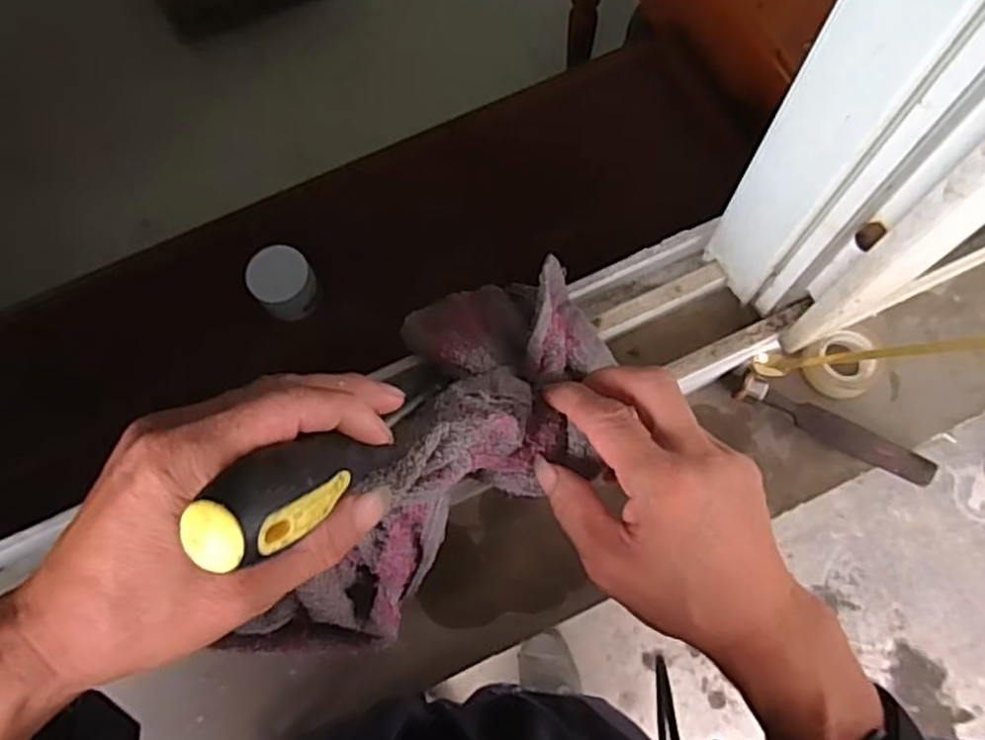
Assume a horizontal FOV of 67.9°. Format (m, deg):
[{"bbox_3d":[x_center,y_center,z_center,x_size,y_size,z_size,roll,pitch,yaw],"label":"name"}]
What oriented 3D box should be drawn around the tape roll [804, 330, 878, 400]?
[{"bbox_3d":[0.212,-0.003,0.444,0.040,0.013,0.038,-1,73,2],"label":"tape roll"}]

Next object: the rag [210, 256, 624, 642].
[{"bbox_3d":[-0.028,0.048,0.363,0.109,0.071,0.241,32,79,11],"label":"rag"}]

